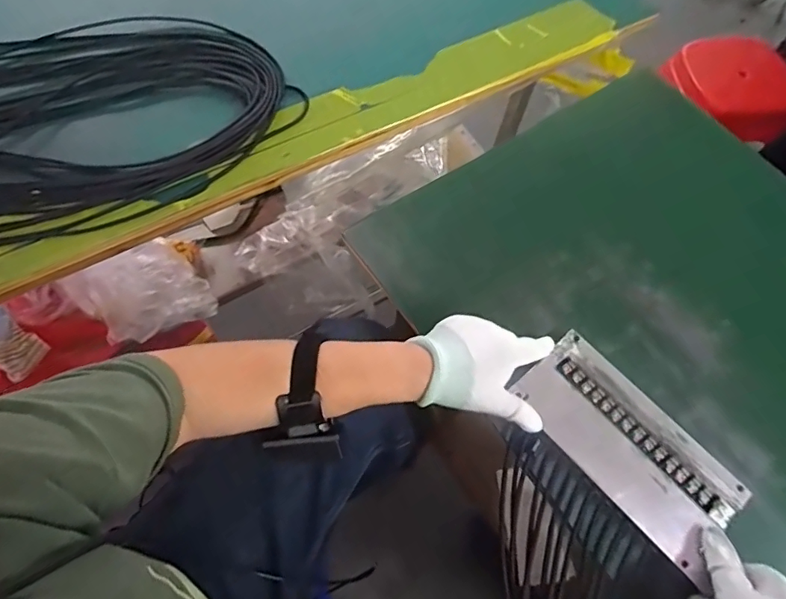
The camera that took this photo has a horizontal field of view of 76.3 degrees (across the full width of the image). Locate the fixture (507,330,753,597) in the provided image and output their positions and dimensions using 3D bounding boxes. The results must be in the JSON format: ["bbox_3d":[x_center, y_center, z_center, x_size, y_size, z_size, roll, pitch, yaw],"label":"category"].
[{"bbox_3d":[0.208,0.127,0.447,0.101,0.016,0.197,-38,72,-20],"label":"fixture"}]

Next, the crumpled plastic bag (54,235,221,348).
[{"bbox_3d":[-0.395,-0.004,0.784,0.187,0.109,0.117,-23,67,-14],"label":"crumpled plastic bag"}]

